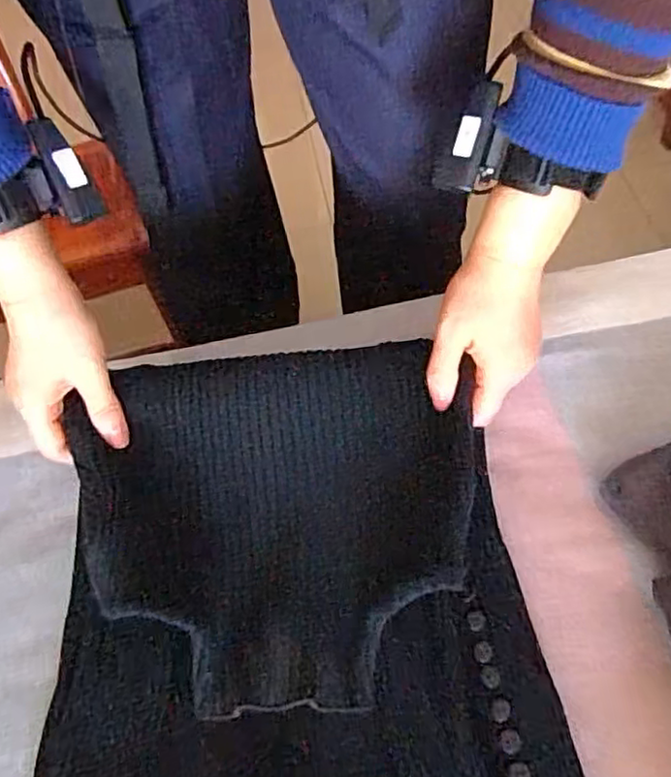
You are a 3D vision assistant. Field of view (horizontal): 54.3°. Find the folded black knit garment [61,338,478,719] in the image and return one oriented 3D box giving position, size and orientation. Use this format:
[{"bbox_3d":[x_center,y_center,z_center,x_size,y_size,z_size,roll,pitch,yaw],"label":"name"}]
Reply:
[{"bbox_3d":[-0.045,0.083,0.427,0.242,0.057,0.210,-5,56,1],"label":"folded black knit garment"}]

